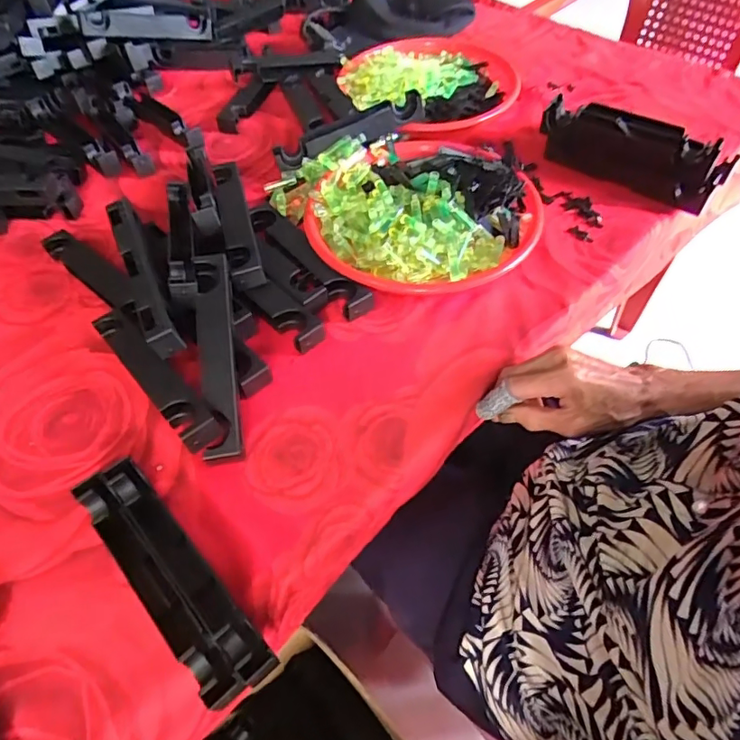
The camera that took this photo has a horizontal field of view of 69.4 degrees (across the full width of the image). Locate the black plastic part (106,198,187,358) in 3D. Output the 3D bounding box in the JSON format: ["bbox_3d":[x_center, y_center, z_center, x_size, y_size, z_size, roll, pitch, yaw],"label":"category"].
[{"bbox_3d":[-0.218,-0.089,0.510,0.028,0.032,0.197,-23,56,-14],"label":"black plastic part"}]

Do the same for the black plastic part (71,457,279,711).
[{"bbox_3d":[-0.147,0.149,0.393,0.045,0.031,0.200,-38,63,-21],"label":"black plastic part"}]

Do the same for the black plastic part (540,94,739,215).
[{"bbox_3d":[0.306,-0.260,0.631,0.210,0.054,0.076,31,63,21],"label":"black plastic part"}]

